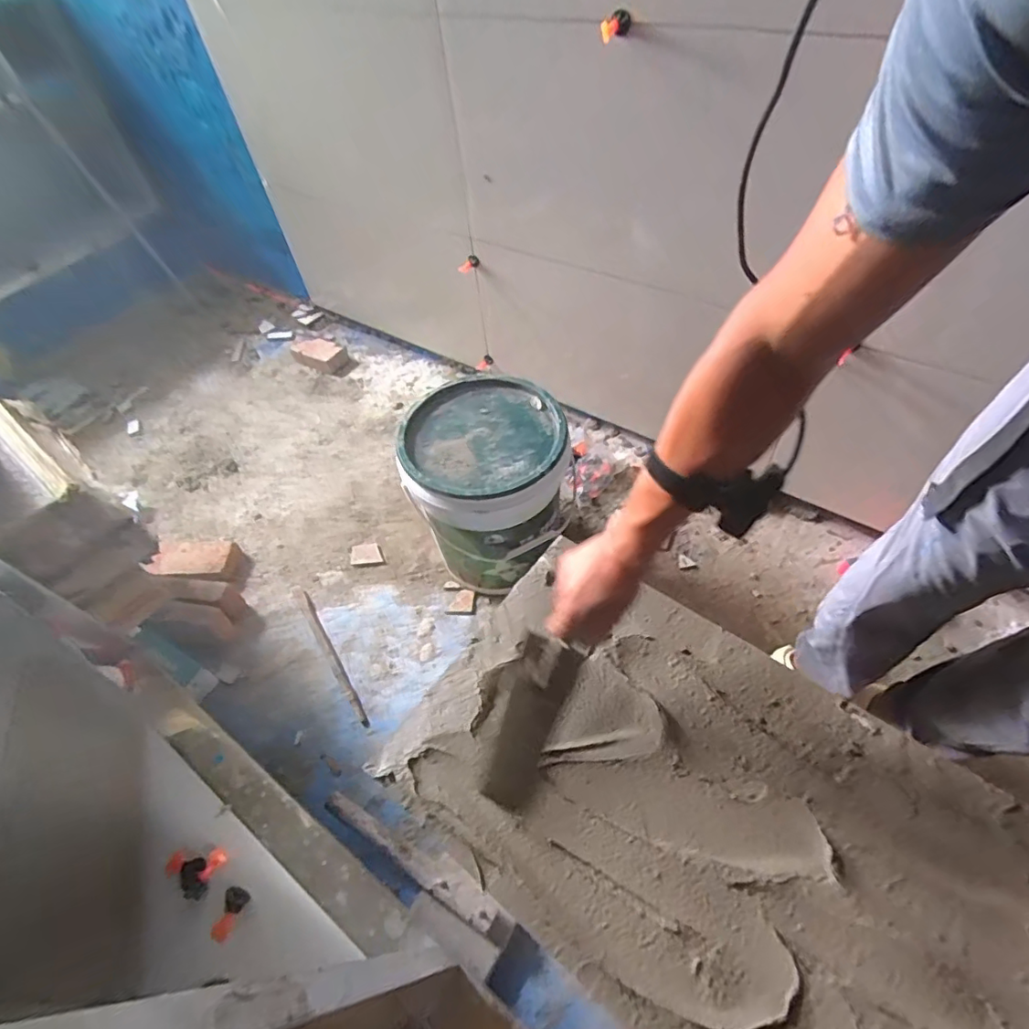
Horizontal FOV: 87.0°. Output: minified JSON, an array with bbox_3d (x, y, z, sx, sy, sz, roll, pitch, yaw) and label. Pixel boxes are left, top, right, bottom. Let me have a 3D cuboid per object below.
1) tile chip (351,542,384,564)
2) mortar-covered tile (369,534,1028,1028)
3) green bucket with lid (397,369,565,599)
[{"bbox_3d":[-0.355,0.092,1.295,0.073,0.009,0.058,-9,53,-1],"label":"tile chip"},{"bbox_3d":[0.258,0.342,0.558,0.794,0.023,0.405,30,62,24],"label":"mortar-covered tile"},{"bbox_3d":[-0.048,-0.035,1.112,0.286,0.368,0.269,-3,53,4],"label":"green bucket with lid"}]

